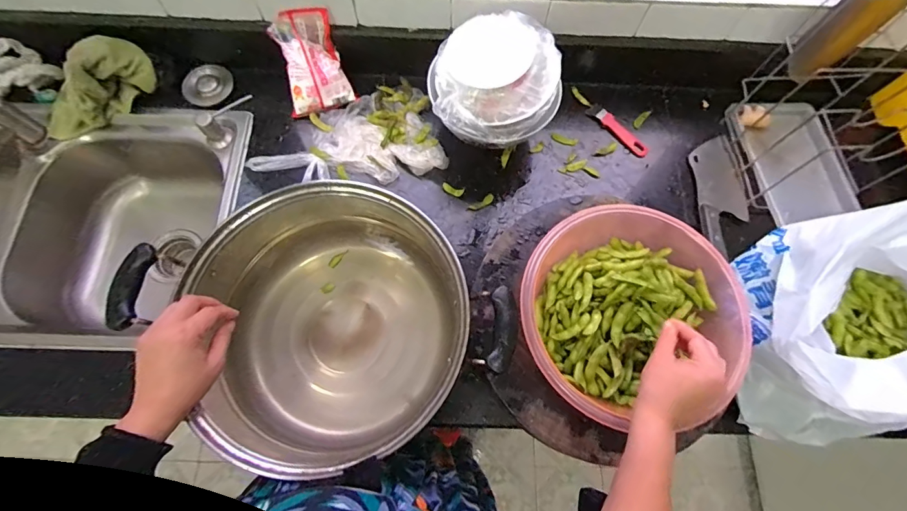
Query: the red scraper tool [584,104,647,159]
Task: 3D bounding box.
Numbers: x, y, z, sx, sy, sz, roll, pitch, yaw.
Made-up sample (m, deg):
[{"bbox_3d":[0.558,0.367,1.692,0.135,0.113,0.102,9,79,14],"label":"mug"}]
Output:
[{"bbox_3d":[0.289,-0.220,0.728,0.026,0.009,0.126,-42,77,-14],"label":"red scraper tool"}]

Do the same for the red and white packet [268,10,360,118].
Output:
[{"bbox_3d":[-0.234,-0.319,0.686,0.101,0.028,0.149,-19,116,-13],"label":"red and white packet"}]

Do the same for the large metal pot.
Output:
[{"bbox_3d":[-0.144,0.079,0.502,0.310,0.172,0.310,0,71,-1],"label":"large metal pot"}]

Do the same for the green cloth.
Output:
[{"bbox_3d":[-0.593,-0.274,0.687,0.215,0.087,0.059,-36,74,16],"label":"green cloth"}]

